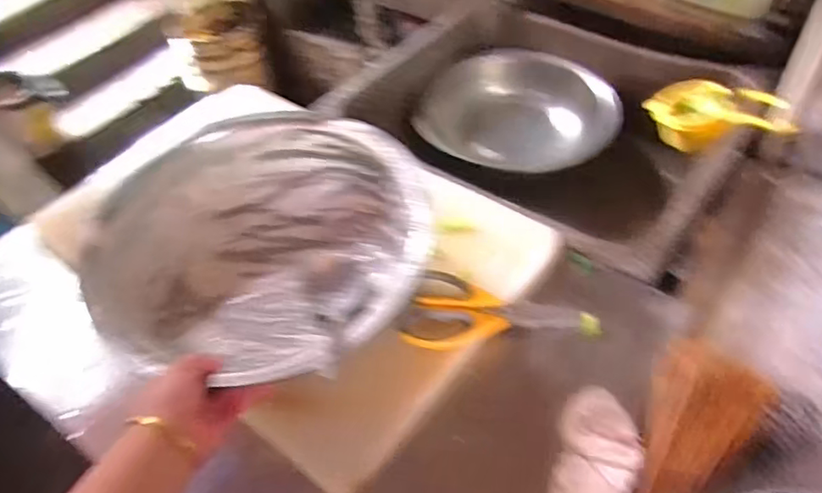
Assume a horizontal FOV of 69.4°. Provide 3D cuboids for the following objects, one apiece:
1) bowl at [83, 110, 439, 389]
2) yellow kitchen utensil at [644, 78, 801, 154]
[{"bbox_3d":[-0.137,0.010,0.631,0.310,0.141,0.307,-3,48,3],"label":"bowl"},{"bbox_3d":[0.475,-0.204,0.923,0.205,0.061,0.123,11,63,38],"label":"yellow kitchen utensil"}]

